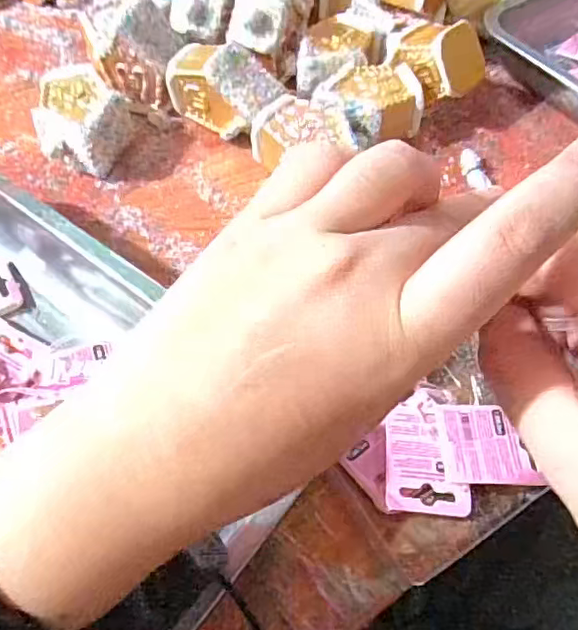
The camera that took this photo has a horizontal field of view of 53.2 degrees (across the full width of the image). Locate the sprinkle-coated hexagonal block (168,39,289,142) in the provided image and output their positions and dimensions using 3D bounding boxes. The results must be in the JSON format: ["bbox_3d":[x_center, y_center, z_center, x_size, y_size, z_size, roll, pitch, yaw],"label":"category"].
[{"bbox_3d":[-0.050,-0.181,0.458,0.086,0.057,0.044,29,61,17],"label":"sprinkle-coated hexagonal block"}]

